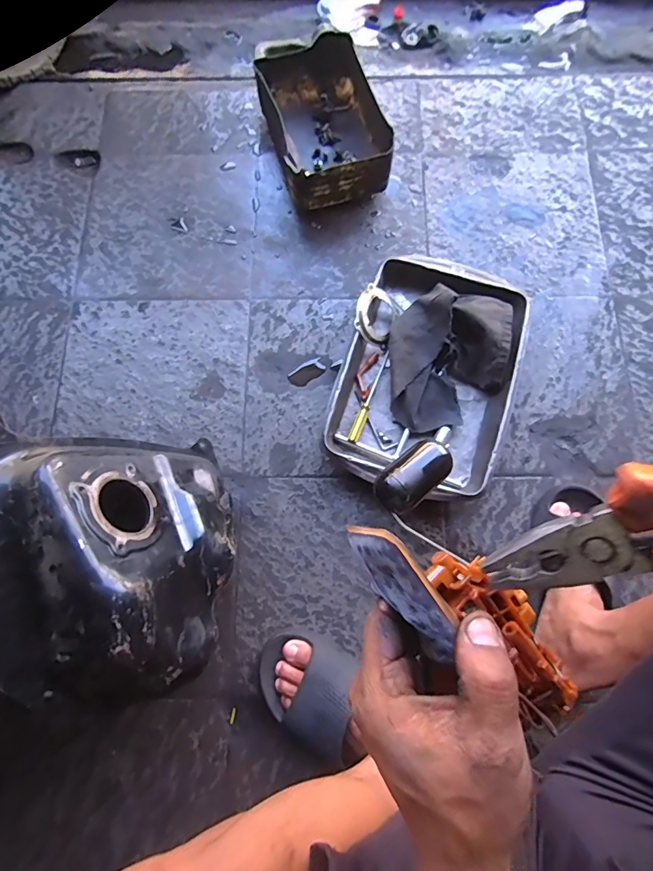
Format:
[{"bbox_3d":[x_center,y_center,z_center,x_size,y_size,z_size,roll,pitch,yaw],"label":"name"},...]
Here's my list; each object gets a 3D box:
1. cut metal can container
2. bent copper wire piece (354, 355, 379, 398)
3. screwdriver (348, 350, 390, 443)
[{"bbox_3d":[-0.003,-0.546,0.778,0.184,0.094,0.300,-16,74,-4],"label":"cut metal can container"},{"bbox_3d":[0.060,-0.096,0.690,0.028,0.011,0.076,16,75,5],"label":"bent copper wire piece"},{"bbox_3d":[0.067,-0.057,0.673,0.013,0.015,0.152,22,75,7],"label":"screwdriver"}]

